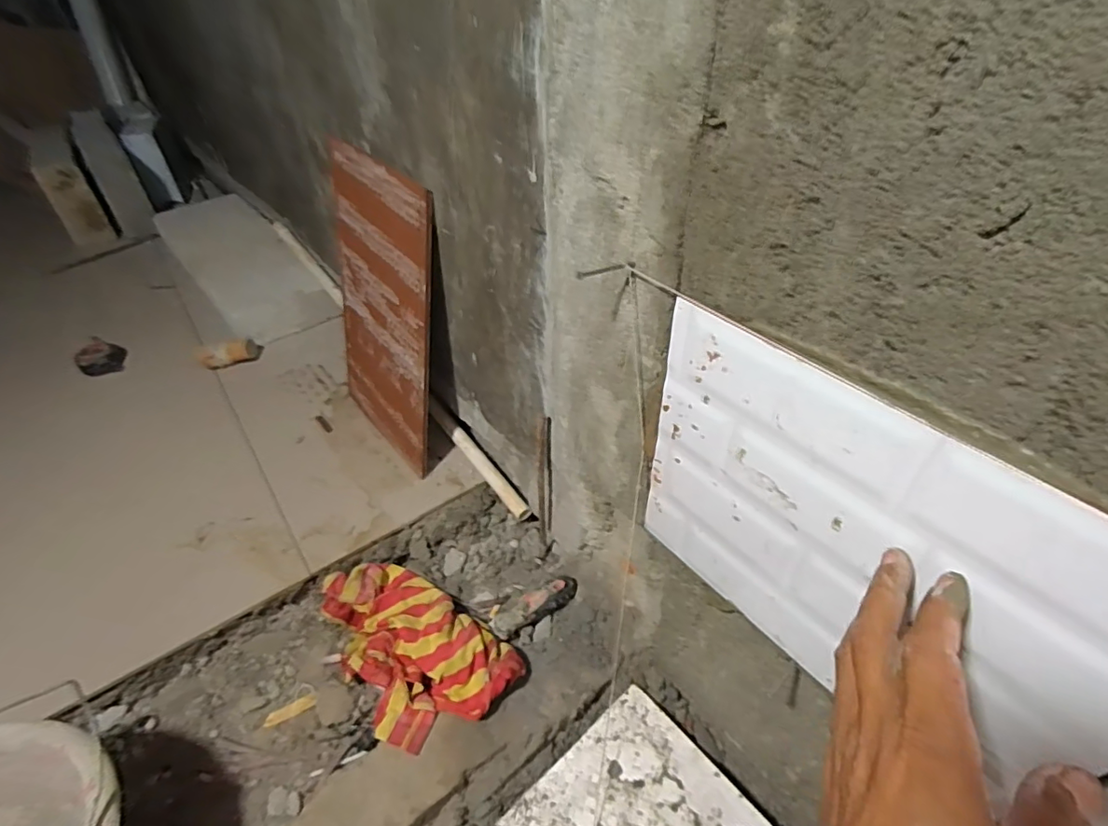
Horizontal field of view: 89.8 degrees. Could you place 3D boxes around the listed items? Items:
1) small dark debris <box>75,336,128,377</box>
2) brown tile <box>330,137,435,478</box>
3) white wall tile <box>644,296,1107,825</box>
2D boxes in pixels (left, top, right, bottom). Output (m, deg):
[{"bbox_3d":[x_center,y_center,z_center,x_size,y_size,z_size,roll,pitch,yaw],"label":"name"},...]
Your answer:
[{"bbox_3d":[-0.799,-0.097,0.983,0.074,0.053,0.059,-34,53,-31],"label":"small dark debris"},{"bbox_3d":[-0.230,-0.124,0.741,0.013,0.389,0.235,-20,43,-37],"label":"brown tile"},{"bbox_3d":[0.176,0.089,0.349,0.008,0.235,0.297,-28,50,-27],"label":"white wall tile"}]

